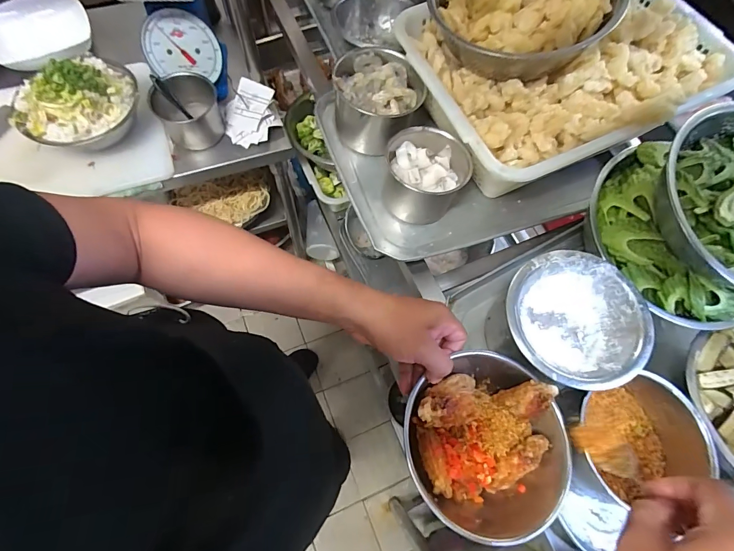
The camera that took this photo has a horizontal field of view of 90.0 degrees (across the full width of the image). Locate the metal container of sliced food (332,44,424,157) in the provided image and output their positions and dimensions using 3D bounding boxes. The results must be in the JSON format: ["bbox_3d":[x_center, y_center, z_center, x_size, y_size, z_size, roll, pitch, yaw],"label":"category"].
[{"bbox_3d":[0.017,-0.277,0.595,0.135,0.087,0.149,-1,68,-3],"label":"metal container of sliced food"}]

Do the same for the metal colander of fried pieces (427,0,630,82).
[{"bbox_3d":[0.222,-0.381,0.521,0.228,0.098,0.247,1,67,-3],"label":"metal colander of fried pieces"}]

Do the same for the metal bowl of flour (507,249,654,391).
[{"bbox_3d":[0.234,0.051,0.421,0.146,0.046,0.148,1,67,-3],"label":"metal bowl of flour"}]

